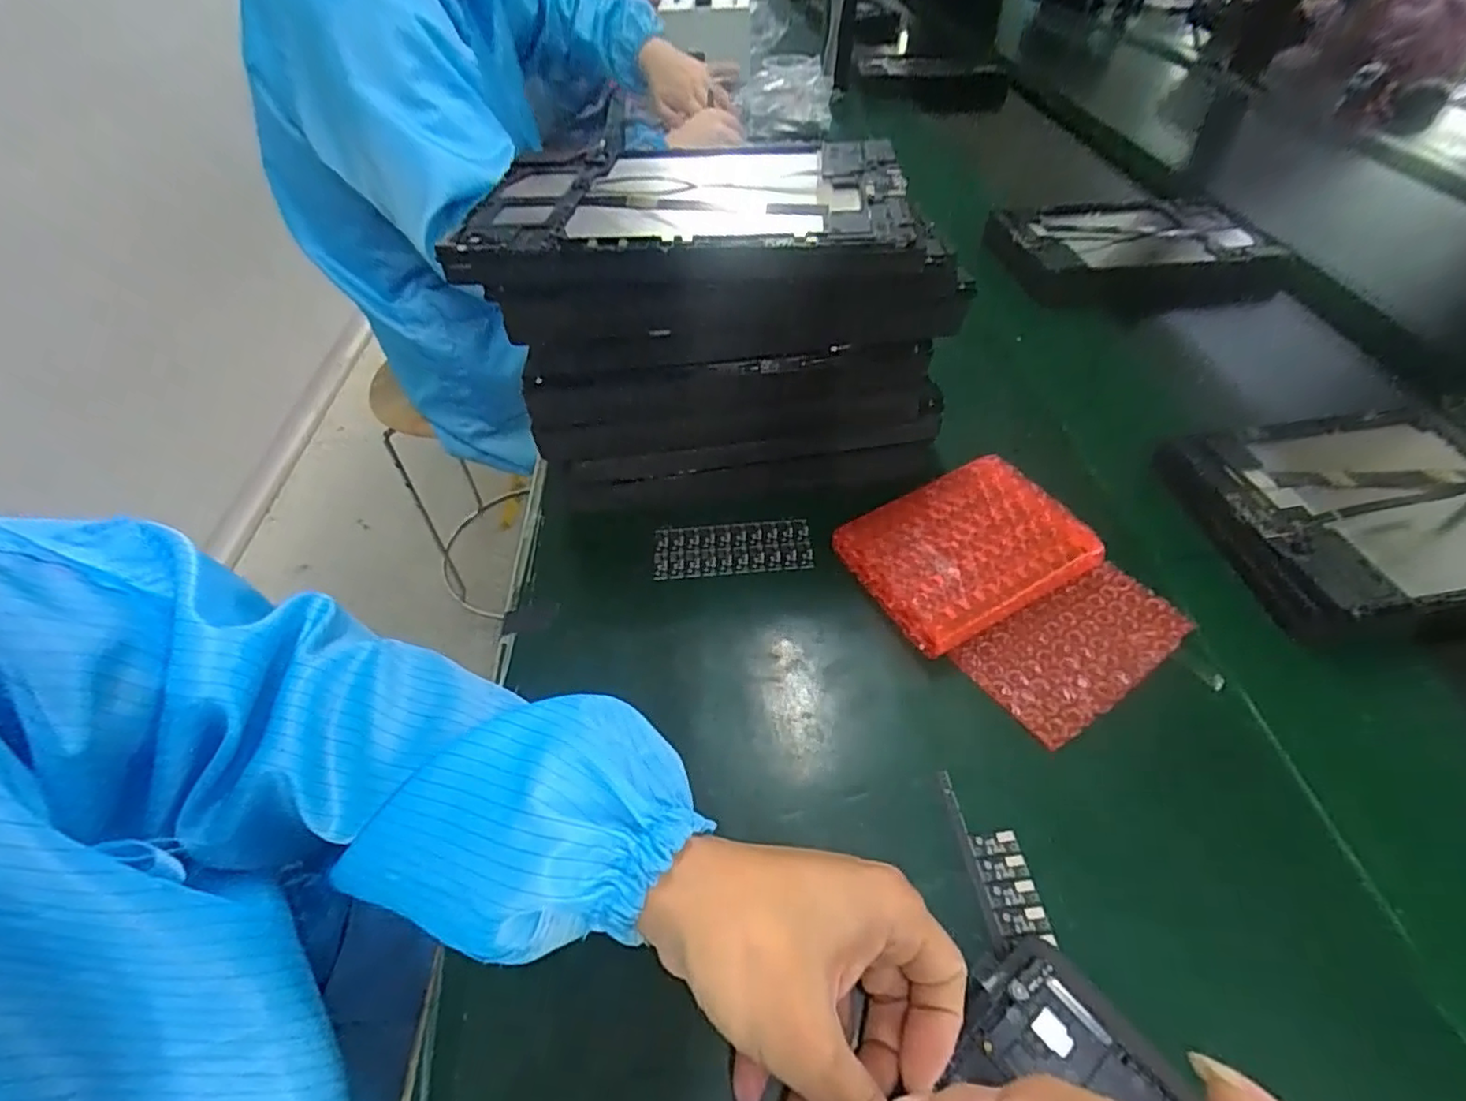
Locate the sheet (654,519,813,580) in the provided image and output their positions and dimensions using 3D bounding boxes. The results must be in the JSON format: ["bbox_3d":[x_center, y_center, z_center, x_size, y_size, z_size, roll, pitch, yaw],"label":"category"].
[{"bbox_3d":[0.000,-0.001,0.398,0.097,0.004,0.037,-3,54,0],"label":"sheet"}]

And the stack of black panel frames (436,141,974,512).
[{"bbox_3d":[-0.004,-0.146,0.410,0.269,0.172,0.161,-4,50,2],"label":"stack of black panel frames"}]

